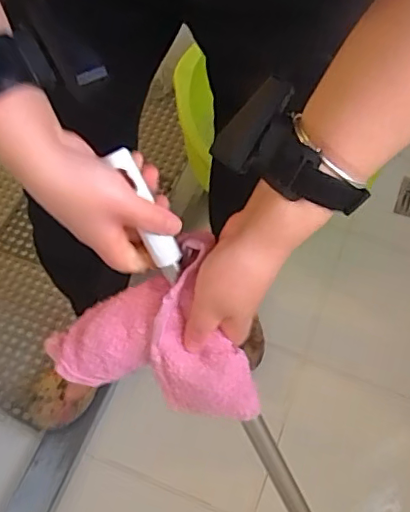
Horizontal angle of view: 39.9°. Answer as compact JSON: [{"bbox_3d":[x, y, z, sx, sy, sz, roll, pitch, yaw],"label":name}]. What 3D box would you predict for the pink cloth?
[{"bbox_3d":[-0.046,0.072,0.434,0.143,0.093,0.124,-19,63,-9],"label":"pink cloth"}]

